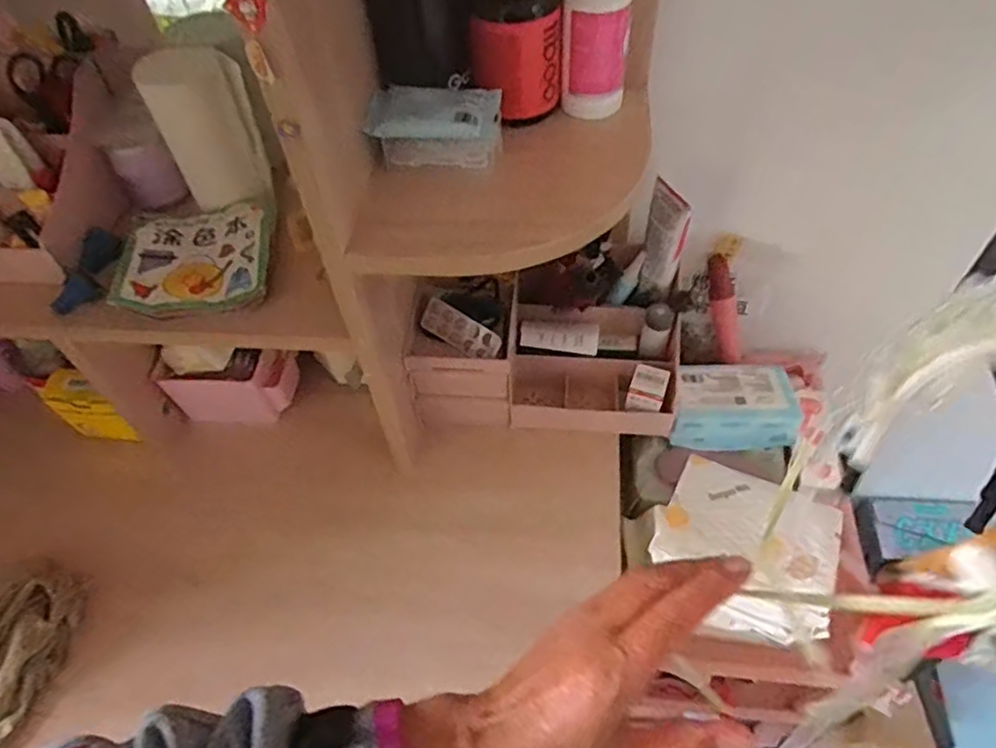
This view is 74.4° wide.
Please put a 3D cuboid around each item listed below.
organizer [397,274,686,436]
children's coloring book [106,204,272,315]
[{"bbox_3d":[0.060,-0.018,0.730,0.274,0.132,0.128,3,53,5],"label":"organizer"},{"bbox_3d":[-0.281,-0.113,0.619,0.136,0.021,0.136,-4,53,0],"label":"children's coloring book"}]

